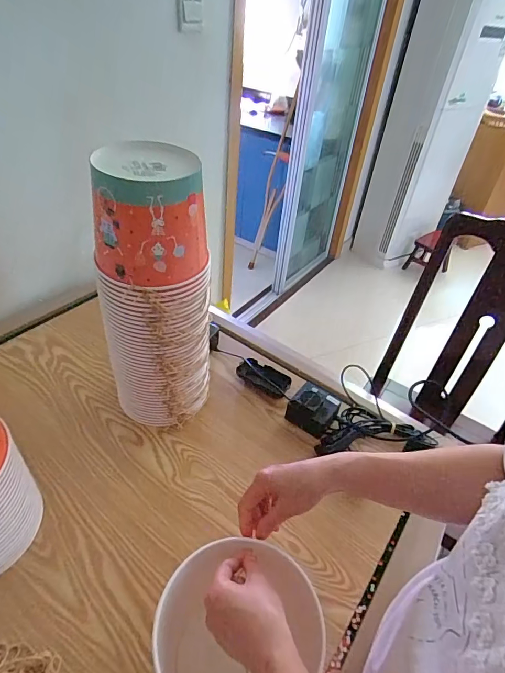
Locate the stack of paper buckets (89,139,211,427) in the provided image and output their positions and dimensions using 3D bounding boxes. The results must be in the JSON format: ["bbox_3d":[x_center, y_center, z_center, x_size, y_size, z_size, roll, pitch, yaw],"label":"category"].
[{"bbox_3d":[-0.142,-0.042,0.609,0.148,0.430,0.129,1,41,-6],"label":"stack of paper buckets"}]

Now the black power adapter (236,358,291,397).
[{"bbox_3d":[0.023,0.082,0.790,0.107,0.033,0.058,24,44,19],"label":"black power adapter"}]

